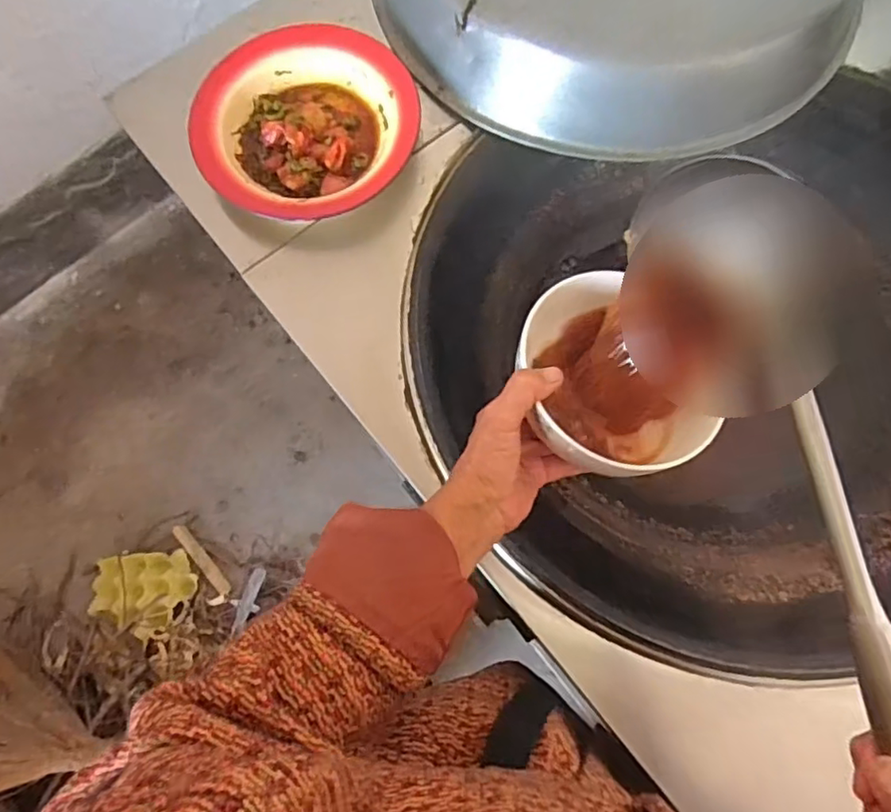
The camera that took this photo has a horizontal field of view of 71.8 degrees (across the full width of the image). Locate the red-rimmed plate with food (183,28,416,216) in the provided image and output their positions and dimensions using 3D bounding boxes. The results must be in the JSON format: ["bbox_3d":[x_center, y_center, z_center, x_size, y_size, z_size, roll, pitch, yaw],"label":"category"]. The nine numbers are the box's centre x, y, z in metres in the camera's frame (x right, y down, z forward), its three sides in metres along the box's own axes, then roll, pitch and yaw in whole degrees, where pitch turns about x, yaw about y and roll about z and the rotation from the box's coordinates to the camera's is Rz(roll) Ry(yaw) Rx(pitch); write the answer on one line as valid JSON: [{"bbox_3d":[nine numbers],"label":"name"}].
[{"bbox_3d":[-0.148,-0.299,0.642,0.220,0.036,0.224,-1,74,2],"label":"red-rimmed plate with food"}]

